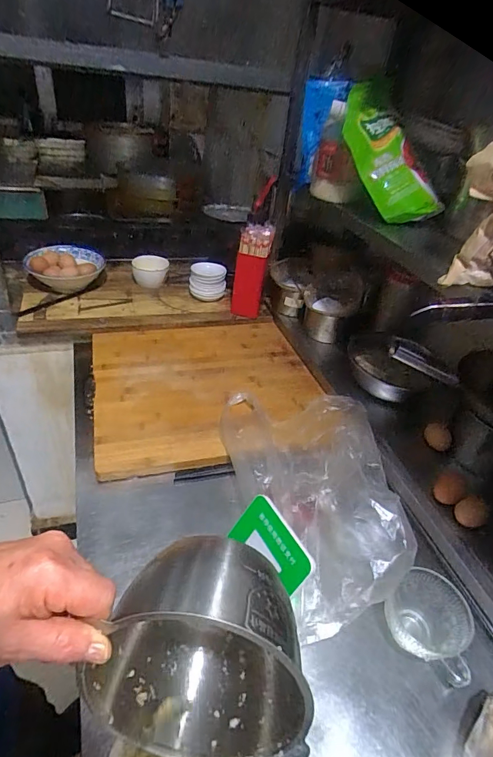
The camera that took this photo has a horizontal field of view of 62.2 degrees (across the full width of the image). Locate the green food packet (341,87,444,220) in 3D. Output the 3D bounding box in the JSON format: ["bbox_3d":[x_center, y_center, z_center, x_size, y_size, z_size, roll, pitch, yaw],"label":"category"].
[{"bbox_3d":[0.219,-0.366,0.666,0.116,0.065,0.256,-32,94,-40],"label":"green food packet"}]

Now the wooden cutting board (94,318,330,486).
[{"bbox_3d":[-0.079,0.010,0.862,0.461,0.036,0.434,-6,40,-17],"label":"wooden cutting board"}]

